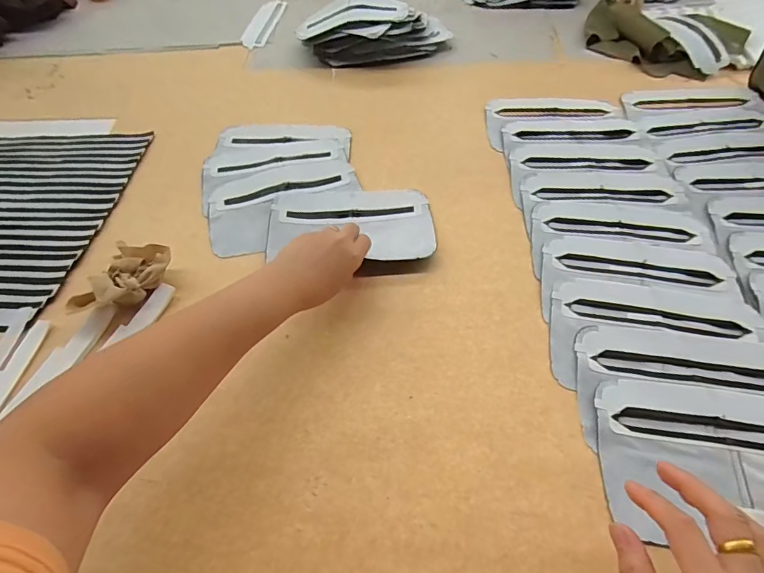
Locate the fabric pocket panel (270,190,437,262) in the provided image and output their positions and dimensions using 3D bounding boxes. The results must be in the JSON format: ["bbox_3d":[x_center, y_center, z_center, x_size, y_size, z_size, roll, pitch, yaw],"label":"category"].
[{"bbox_3d":[-0.036,-0.079,0.521,0.193,0.020,0.124,2,55,4],"label":"fabric pocket panel"}]

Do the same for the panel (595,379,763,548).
[{"bbox_3d":[0.279,0.143,0.347,0.190,0.012,0.129,7,56,7],"label":"panel"}]

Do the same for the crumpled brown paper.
[{"bbox_3d":[-0.276,-0.008,0.458,0.074,0.043,0.096,9,56,9],"label":"crumpled brown paper"}]

